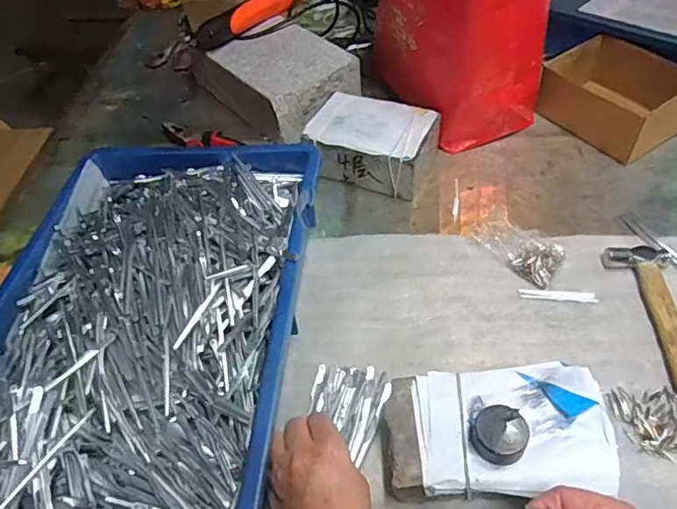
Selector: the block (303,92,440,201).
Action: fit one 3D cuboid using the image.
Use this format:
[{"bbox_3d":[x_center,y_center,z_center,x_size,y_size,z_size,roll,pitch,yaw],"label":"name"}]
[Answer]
[{"bbox_3d":[0.041,-0.136,0.662,0.151,0.066,0.116,13,52,16],"label":"block"}]

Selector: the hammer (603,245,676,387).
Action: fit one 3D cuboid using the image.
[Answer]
[{"bbox_3d":[0.295,0.057,0.497,0.058,0.019,0.156,4,50,10],"label":"hammer"}]

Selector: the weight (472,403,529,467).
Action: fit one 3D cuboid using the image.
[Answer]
[{"bbox_3d":[0.121,0.134,0.396,0.038,0.018,0.038,-3,49,4],"label":"weight"}]

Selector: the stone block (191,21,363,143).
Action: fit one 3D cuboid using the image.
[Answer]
[{"bbox_3d":[-0.093,-0.261,0.770,0.145,0.079,0.233,-35,55,-22],"label":"stone block"}]

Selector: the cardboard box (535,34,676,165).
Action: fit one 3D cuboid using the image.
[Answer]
[{"bbox_3d":[0.351,-0.202,0.669,0.118,0.069,0.159,-32,53,-20],"label":"cardboard box"}]

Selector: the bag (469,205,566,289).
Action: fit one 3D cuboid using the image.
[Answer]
[{"bbox_3d":[0.195,-0.017,0.558,0.060,0.032,0.094,-35,54,-22],"label":"bag"}]

